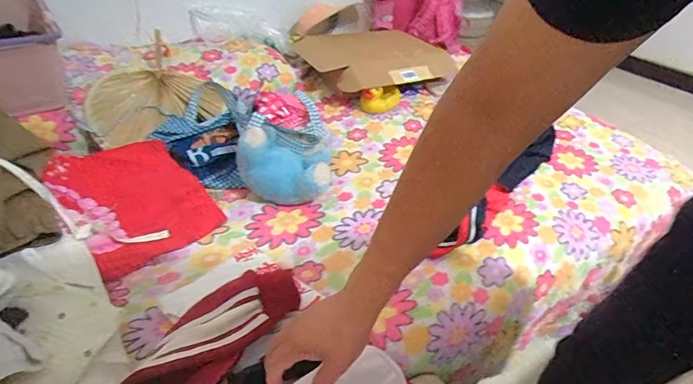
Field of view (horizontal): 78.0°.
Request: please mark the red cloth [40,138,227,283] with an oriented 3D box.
[{"bbox_3d":[-0.409,0.002,0.821,0.238,0.075,0.314,-27,46,-33],"label":"red cloth"}]

